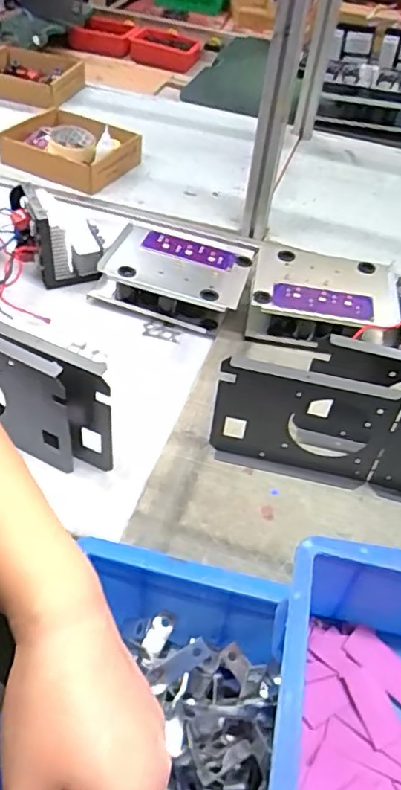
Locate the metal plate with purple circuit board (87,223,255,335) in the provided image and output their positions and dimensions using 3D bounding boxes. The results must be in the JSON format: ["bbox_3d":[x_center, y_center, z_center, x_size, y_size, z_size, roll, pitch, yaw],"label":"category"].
[{"bbox_3d":[-0.039,-0.174,0.857,0.210,0.062,0.141,15,46,7],"label":"metal plate with purple circuit board"}]

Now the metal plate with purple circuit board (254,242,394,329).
[{"bbox_3d":[0.180,-0.144,0.852,0.205,0.067,0.167,11,46,4],"label":"metal plate with purple circuit board"}]

